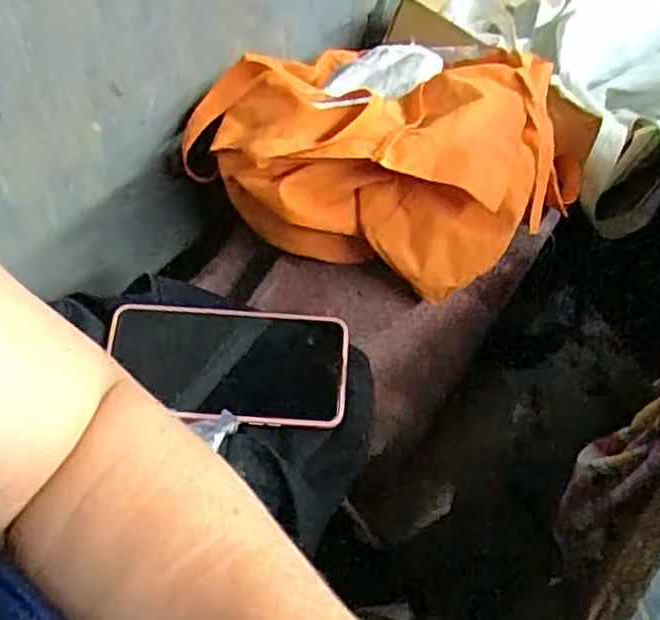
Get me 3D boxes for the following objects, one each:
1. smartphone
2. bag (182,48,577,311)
[{"bbox_3d":[-0.069,0.036,0.503,0.158,0.019,0.077,4,55,-2],"label":"smartphone"},{"bbox_3d":[0.032,-0.141,0.584,0.303,0.113,0.204,27,58,14],"label":"bag"}]

